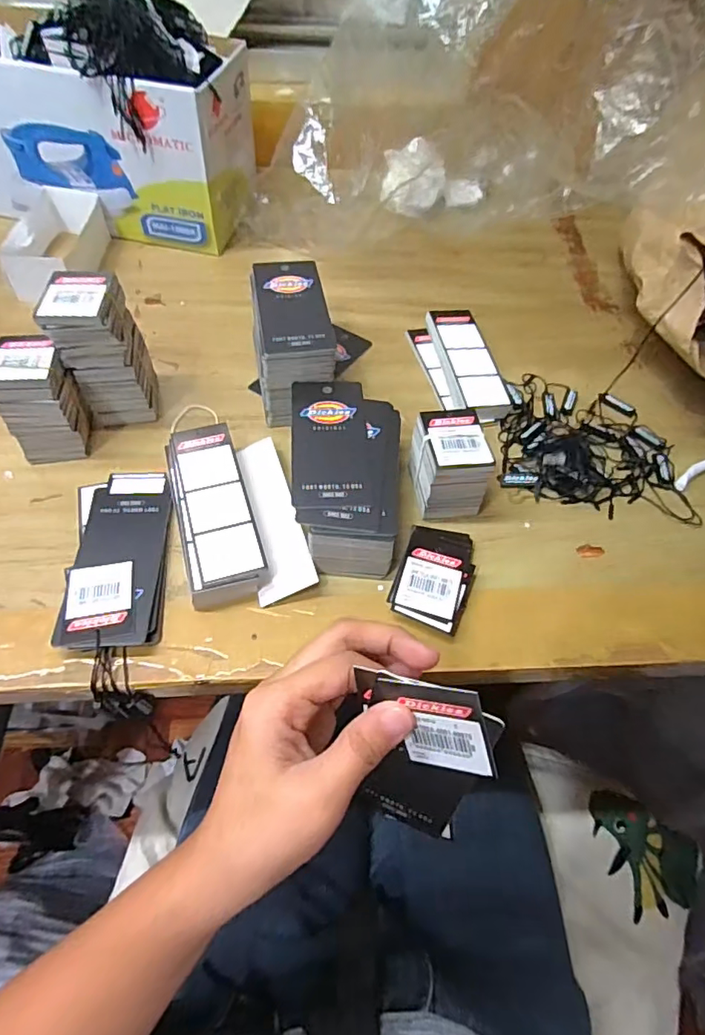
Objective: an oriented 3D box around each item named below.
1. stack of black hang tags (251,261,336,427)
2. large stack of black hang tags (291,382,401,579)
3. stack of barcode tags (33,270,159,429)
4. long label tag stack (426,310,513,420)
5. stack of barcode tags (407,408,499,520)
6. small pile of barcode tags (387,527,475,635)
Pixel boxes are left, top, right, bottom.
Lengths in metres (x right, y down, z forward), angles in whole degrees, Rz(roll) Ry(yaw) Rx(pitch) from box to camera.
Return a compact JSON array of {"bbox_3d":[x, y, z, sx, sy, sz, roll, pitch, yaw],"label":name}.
[{"bbox_3d":[-0.046,-0.134,0.412,0.053,0.063,0.121,-6,57,-7],"label":"stack of black hang tags"},{"bbox_3d":[-0.004,-0.029,0.355,0.069,0.037,0.138,-1,56,-3],"label":"large stack of black hang tags"},{"bbox_3d":[-0.170,-0.114,0.370,0.044,0.093,0.050,-7,57,-7],"label":"stack of barcode tags"},{"bbox_3d":[0.094,-0.127,0.441,0.042,0.017,0.115,-7,57,-7],"label":"long label tag stack"},{"bbox_3d":[0.062,-0.033,0.356,0.045,0.053,0.057,-4,56,-6],"label":"stack of barcode tags"},{"bbox_3d":[0.051,0.035,0.335,0.045,0.014,0.071,18,57,9],"label":"small pile of barcode tags"}]

